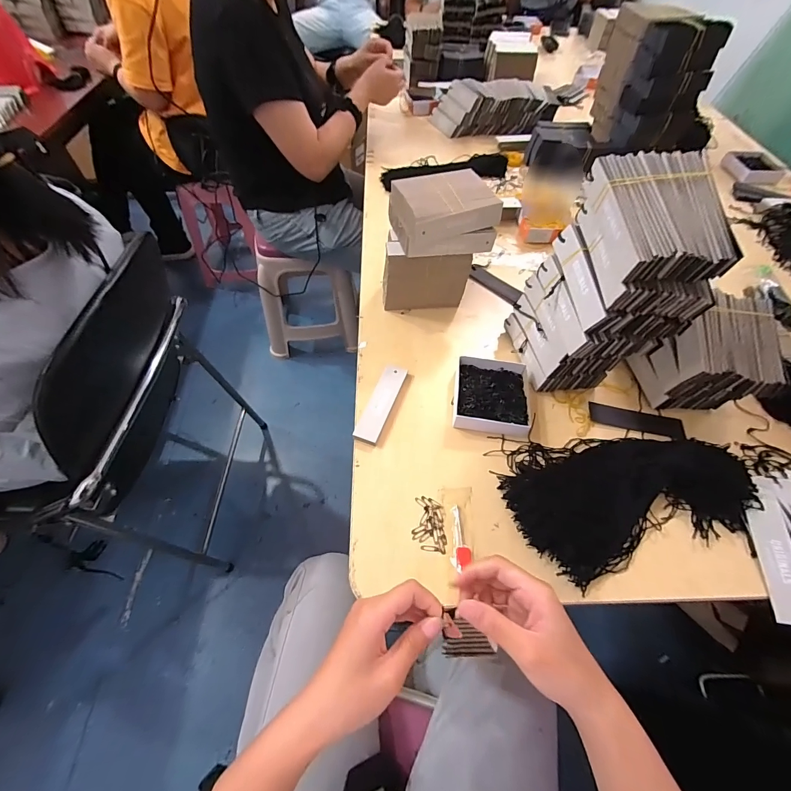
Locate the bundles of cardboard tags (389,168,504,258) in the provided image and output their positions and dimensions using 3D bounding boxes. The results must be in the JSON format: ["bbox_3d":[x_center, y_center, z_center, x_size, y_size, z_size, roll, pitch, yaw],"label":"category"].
[{"bbox_3d":[0.069,-0.260,0.528,0.138,0.069,0.106,-12,57,-9],"label":"bundles of cardboard tags"}]

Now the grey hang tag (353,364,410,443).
[{"bbox_3d":[-0.019,0.009,0.495,0.032,0.006,0.121,18,58,10],"label":"grey hang tag"}]

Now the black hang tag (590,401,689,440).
[{"bbox_3d":[0.327,0.034,0.500,0.120,0.006,0.039,12,47,9],"label":"black hang tag"}]

